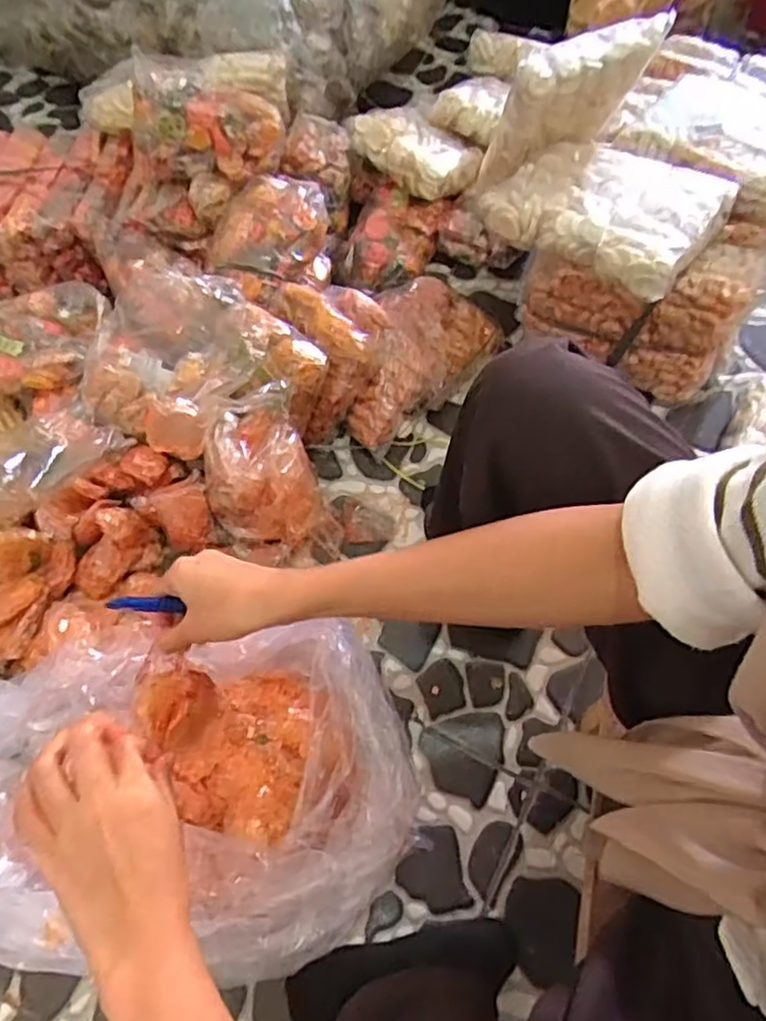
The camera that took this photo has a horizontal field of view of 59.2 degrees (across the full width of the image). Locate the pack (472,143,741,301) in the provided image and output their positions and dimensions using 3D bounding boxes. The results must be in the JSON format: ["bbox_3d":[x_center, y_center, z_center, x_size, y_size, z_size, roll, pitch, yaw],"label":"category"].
[{"bbox_3d":[0.242,-0.338,0.753,0.239,0.063,0.151,36,69,18],"label":"pack"}]

